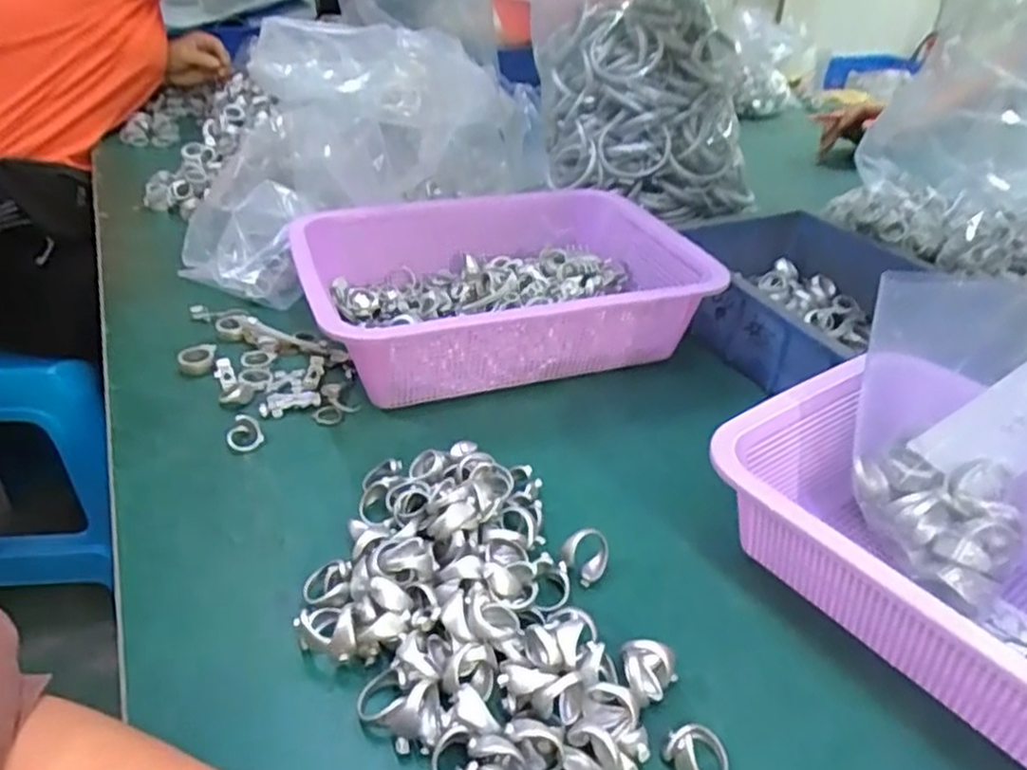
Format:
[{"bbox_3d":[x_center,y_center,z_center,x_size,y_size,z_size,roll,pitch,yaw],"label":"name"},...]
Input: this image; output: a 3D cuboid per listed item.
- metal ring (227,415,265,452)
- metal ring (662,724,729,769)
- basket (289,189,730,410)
[{"bbox_3d":[-0.179,0.032,0.484,0.022,0.012,0.032,-14,36,-23],"label":"metal ring"},{"bbox_3d":[0.078,0.157,0.309,0.026,0.016,0.022,21,38,27],"label":"metal ring"},{"bbox_3d":[-0.012,-0.077,0.594,0.301,0.085,0.238,-10,35,-17],"label":"basket"}]

